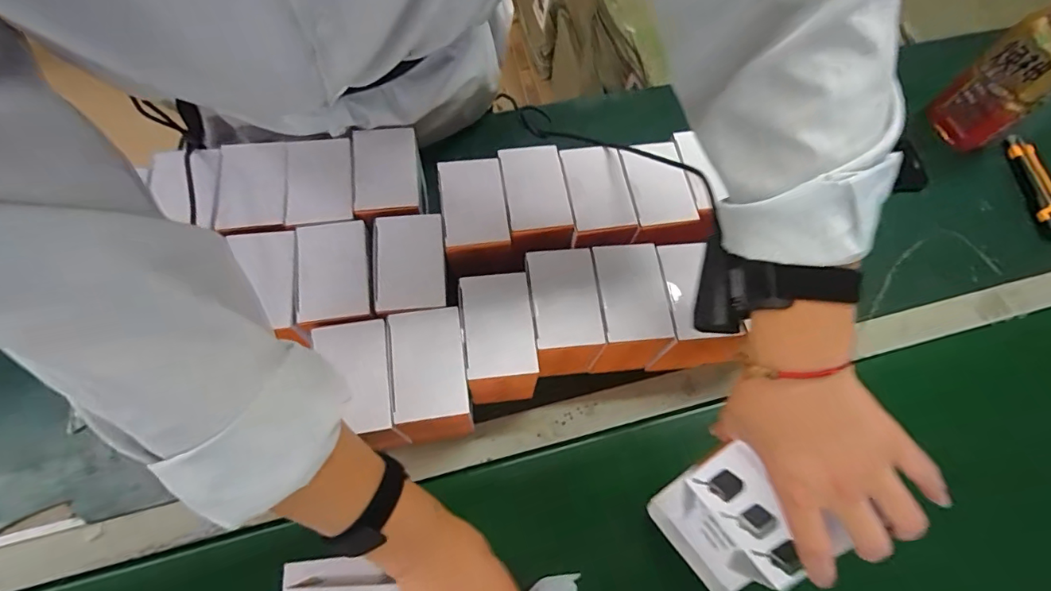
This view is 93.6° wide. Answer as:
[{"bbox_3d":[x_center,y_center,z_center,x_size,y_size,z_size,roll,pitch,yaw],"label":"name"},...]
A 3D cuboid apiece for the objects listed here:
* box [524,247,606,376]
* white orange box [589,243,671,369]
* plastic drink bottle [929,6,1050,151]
[{"bbox_3d":[0.034,0.025,0.505,0.064,0.110,0.106,-7,68,-6],"label":"box"},{"bbox_3d":[0.098,0.016,0.504,0.062,0.096,0.100,-4,67,-5],"label":"white orange box"},{"bbox_3d":[0.623,-0.285,0.613,0.103,0.224,0.086,-35,74,-16],"label":"plastic drink bottle"}]

